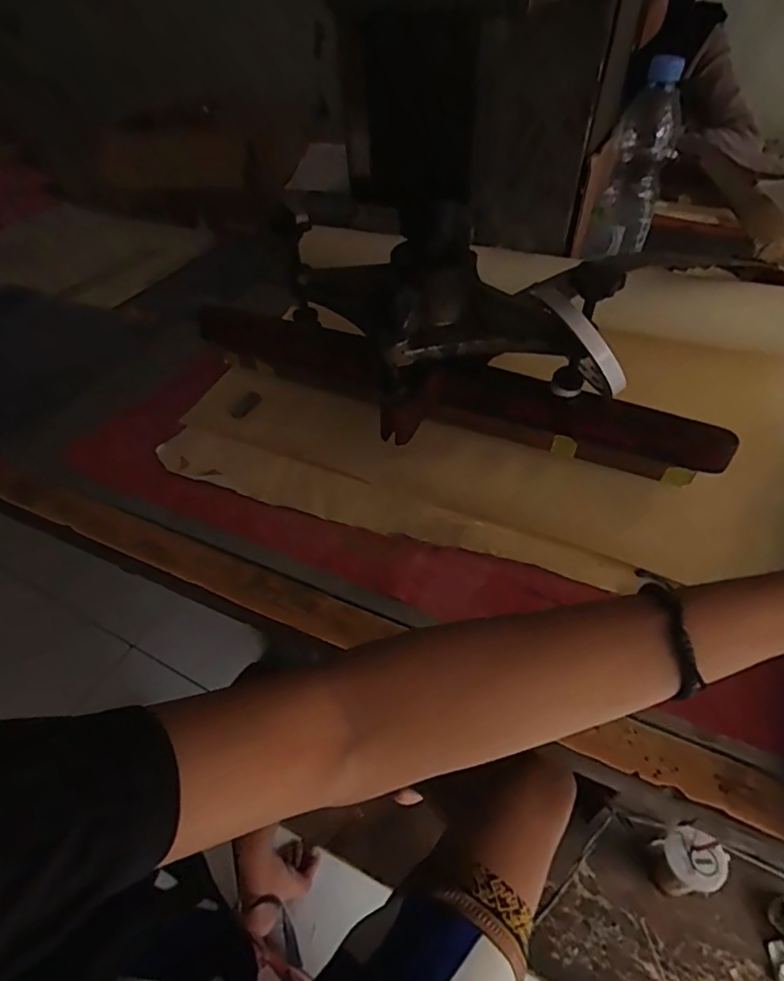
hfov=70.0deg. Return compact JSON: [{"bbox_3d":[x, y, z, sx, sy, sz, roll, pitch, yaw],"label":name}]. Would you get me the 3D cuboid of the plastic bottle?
[{"bbox_3d":[0.275,-0.368,0.636,0.071,0.183,0.064,14,48,14],"label":"plastic bottle"}]

